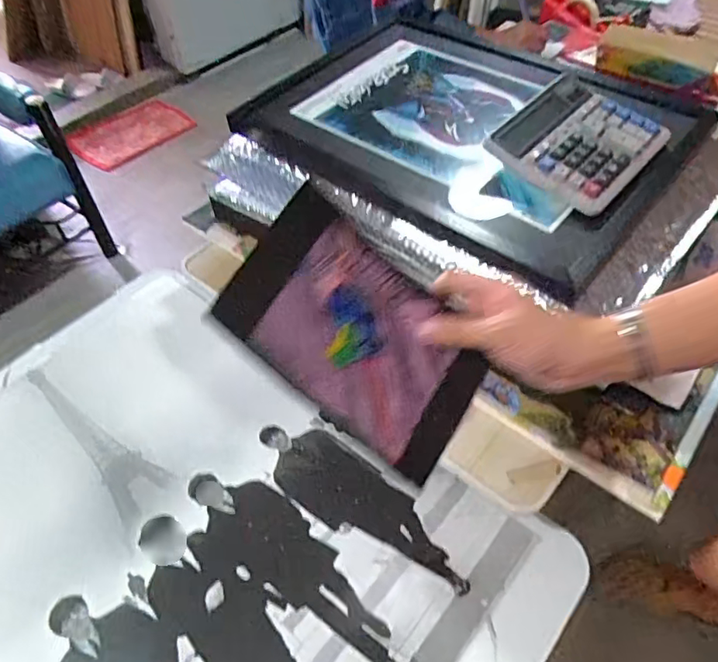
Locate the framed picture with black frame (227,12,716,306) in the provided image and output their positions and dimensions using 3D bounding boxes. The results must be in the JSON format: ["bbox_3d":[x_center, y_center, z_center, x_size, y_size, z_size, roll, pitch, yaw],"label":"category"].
[{"bbox_3d":[0.163,-0.309,0.784,0.534,0.049,0.439,34,64,24],"label":"framed picture with black frame"}]

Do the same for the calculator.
[{"bbox_3d":[0.266,-0.235,0.688,0.157,0.041,0.193,36,60,29],"label":"calculator"}]

